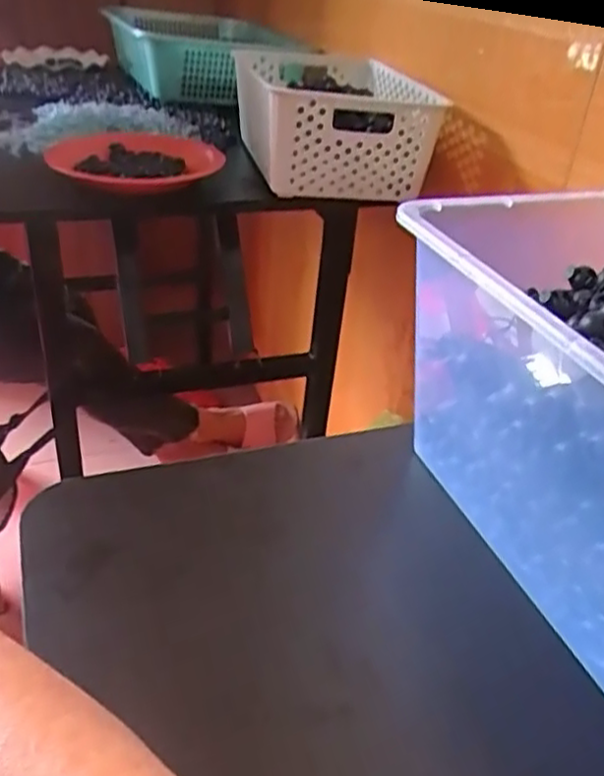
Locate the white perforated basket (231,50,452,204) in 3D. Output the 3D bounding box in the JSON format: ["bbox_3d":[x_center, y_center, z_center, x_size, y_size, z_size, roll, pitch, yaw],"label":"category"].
[{"bbox_3d":[0.028,-0.363,0.934,0.193,0.112,0.362,-4,34,-12],"label":"white perforated basket"}]

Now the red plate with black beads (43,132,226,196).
[{"bbox_3d":[-0.206,-0.284,0.882,0.200,0.033,0.241,-8,35,-19],"label":"red plate with black beads"}]

